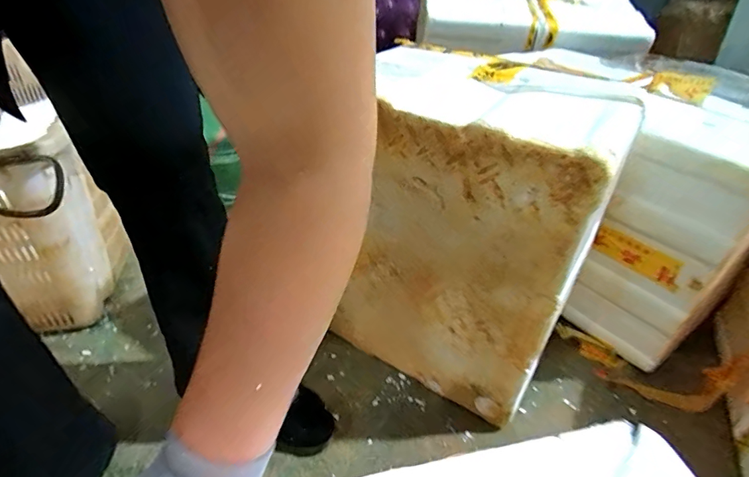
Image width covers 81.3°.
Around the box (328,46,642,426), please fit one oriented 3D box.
[{"bbox_3d":[0.152,-0.016,0.692,0.316,0.441,0.286,22,38,24],"label":"box"}]

